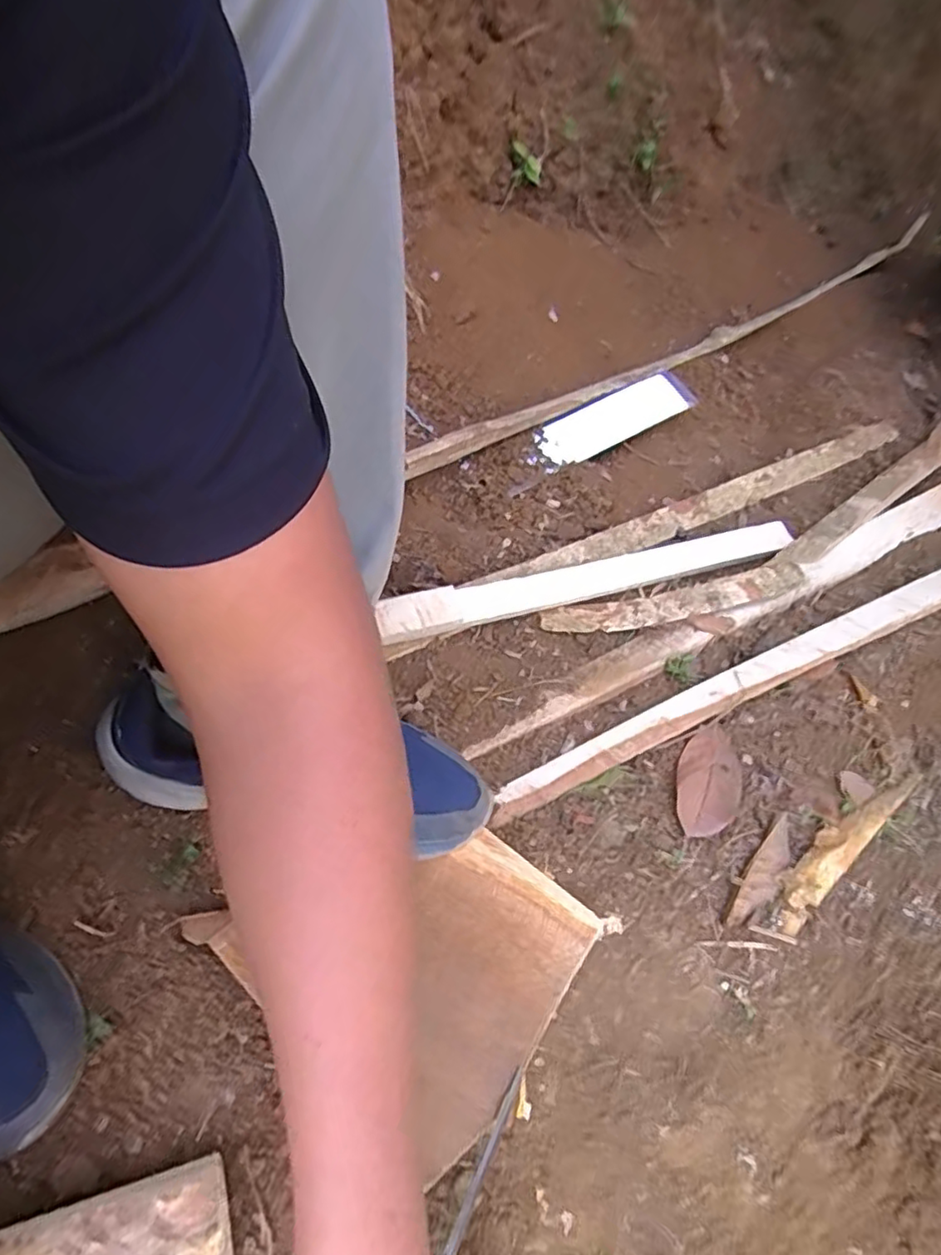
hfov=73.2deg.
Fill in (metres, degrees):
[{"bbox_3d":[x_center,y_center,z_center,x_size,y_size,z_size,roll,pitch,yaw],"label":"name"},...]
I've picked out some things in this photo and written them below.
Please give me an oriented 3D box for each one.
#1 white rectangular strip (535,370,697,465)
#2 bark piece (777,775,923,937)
[{"bbox_3d":[0.194,-0.279,0.835,0.243,0.017,0.070,-29,80,-20],"label":"white rectangular strip"},{"bbox_3d":[0.330,0.185,0.558,0.218,0.007,0.033,-31,57,-27],"label":"bark piece"}]

